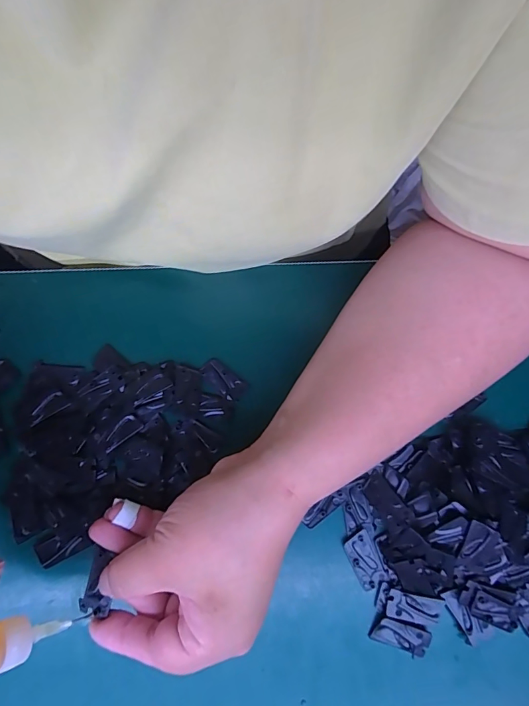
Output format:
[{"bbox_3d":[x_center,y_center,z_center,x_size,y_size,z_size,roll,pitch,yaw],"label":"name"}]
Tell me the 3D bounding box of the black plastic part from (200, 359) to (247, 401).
[{"bbox_3d":[-0.028,0.018,0.277,0.031,0.004,0.016,40,81,6],"label":"black plastic part"}]

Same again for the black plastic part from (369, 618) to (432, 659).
[{"bbox_3d":[0.083,0.172,0.248,0.034,0.005,0.017,22,79,3],"label":"black plastic part"}]

